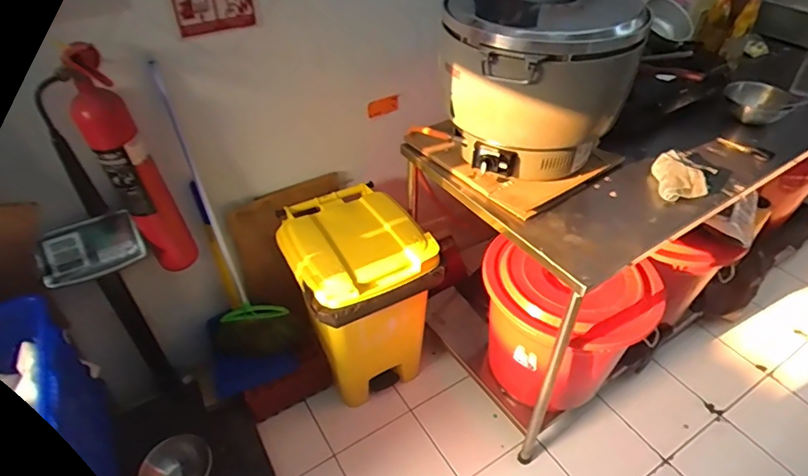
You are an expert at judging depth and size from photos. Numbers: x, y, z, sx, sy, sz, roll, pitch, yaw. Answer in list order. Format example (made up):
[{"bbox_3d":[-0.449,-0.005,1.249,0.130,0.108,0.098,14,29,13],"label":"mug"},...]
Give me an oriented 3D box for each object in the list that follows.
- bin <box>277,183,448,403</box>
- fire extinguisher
[{"bbox_3d":[-0.145,0.210,1.664,0.393,0.585,0.422,-18,44,-19],"label":"bin"},{"bbox_3d":[-0.664,-0.143,1.185,0.181,0.604,0.099,-19,44,-20],"label":"fire extinguisher"}]

